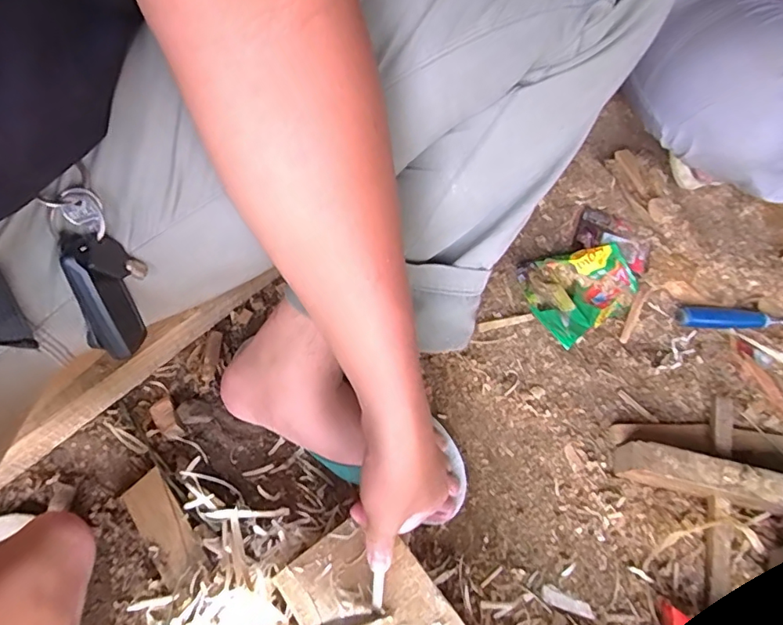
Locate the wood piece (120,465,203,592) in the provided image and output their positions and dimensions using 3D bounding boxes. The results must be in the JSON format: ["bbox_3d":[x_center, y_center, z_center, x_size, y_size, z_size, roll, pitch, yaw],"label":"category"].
[{"bbox_3d":[-0.197,0.183,0.448,0.040,0.005,0.100,-43,62,-9],"label":"wood piece"}]

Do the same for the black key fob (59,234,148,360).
[{"bbox_3d":[-0.164,-0.007,0.295,0.028,0.070,0.029,-30,32,-21],"label":"black key fob"}]

